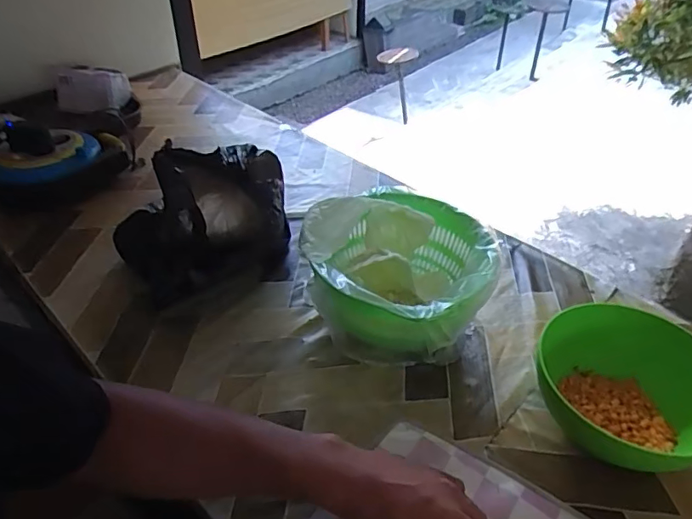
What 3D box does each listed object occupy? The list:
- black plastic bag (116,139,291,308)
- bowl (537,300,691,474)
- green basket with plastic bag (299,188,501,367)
[{"bbox_3d":[-0.193,-0.052,0.668,0.221,0.185,0.131,-1,40,-2],"label":"black plastic bag"},{"bbox_3d":[0.295,0.134,0.546,0.177,0.099,0.155,30,48,31],"label":"bowl"},{"bbox_3d":[0.064,0.022,0.644,0.220,0.128,0.203,0,40,0],"label":"green basket with plastic bag"}]

